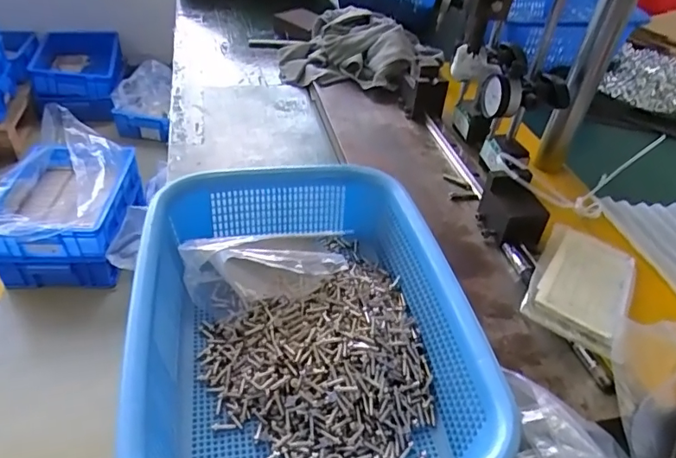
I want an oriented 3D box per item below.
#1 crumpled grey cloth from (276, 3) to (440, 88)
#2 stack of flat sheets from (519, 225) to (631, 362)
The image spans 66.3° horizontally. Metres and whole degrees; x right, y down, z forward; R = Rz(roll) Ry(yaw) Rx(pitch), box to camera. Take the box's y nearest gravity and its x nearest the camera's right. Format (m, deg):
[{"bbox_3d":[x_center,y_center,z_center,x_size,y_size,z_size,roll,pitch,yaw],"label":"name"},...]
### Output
[{"bbox_3d":[0.029,-0.267,0.763,0.248,0.075,0.165,15,41,14],"label":"crumpled grey cloth"},{"bbox_3d":[0.199,0.044,0.422,0.070,0.026,0.149,23,43,22],"label":"stack of flat sheets"}]

